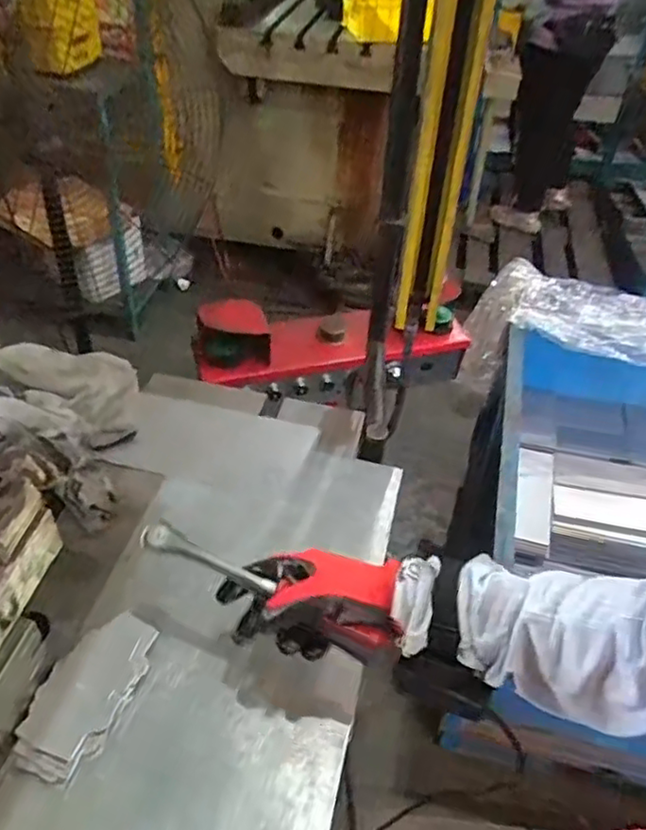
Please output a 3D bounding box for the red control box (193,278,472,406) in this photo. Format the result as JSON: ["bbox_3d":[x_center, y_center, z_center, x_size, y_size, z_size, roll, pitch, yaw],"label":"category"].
[{"bbox_3d":[0.027,-0.146,1.342,0.567,0.190,0.157,-9,44,-12],"label":"red control box"}]

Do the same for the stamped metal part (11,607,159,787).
[{"bbox_3d":[-0.194,0.226,0.536,0.067,0.019,0.133,16,45,14],"label":"stamped metal part"}]

